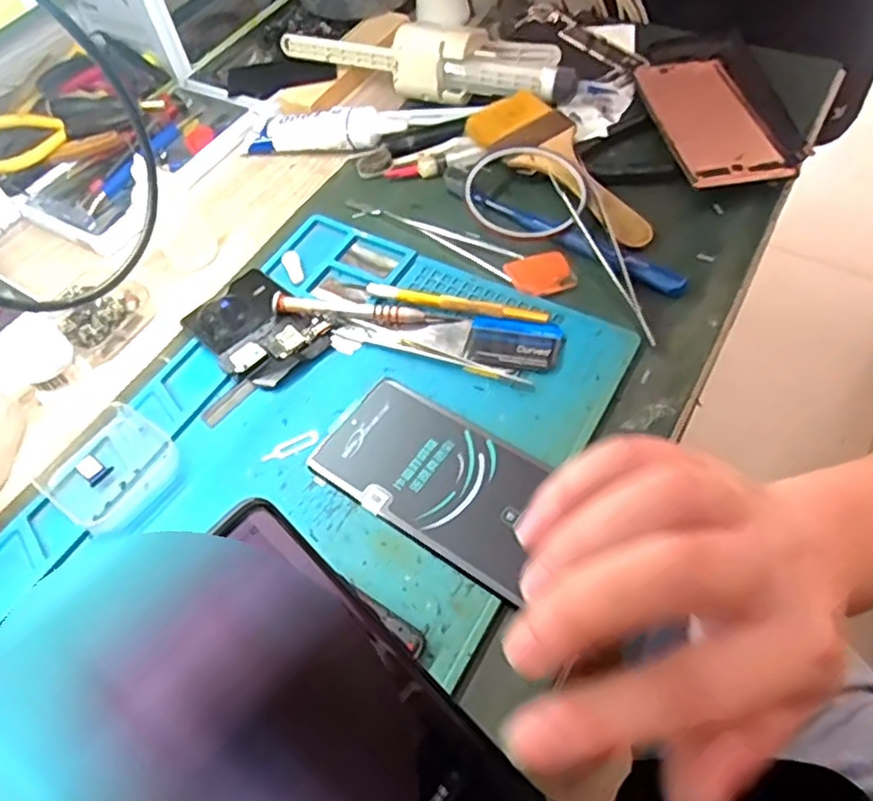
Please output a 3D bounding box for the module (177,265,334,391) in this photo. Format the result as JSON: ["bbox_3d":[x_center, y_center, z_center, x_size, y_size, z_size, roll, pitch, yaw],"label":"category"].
[{"bbox_3d":[-0.114,-0.045,0.424,0.084,0.008,0.063,37,66,26],"label":"module"}]

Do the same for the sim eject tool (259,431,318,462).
[{"bbox_3d":[-0.082,0.025,0.374,0.033,0.004,0.010,-22,57,-10],"label":"sim eject tool"}]

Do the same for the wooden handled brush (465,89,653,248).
[{"bbox_3d":[0.096,-0.170,0.475,0.059,0.023,0.161,-36,60,-18],"label":"wooden handled brush"}]

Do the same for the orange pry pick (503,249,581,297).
[{"bbox_3d":[0.068,-0.084,0.434,0.040,0.004,0.032,-22,57,-10],"label":"orange pry pick"}]

